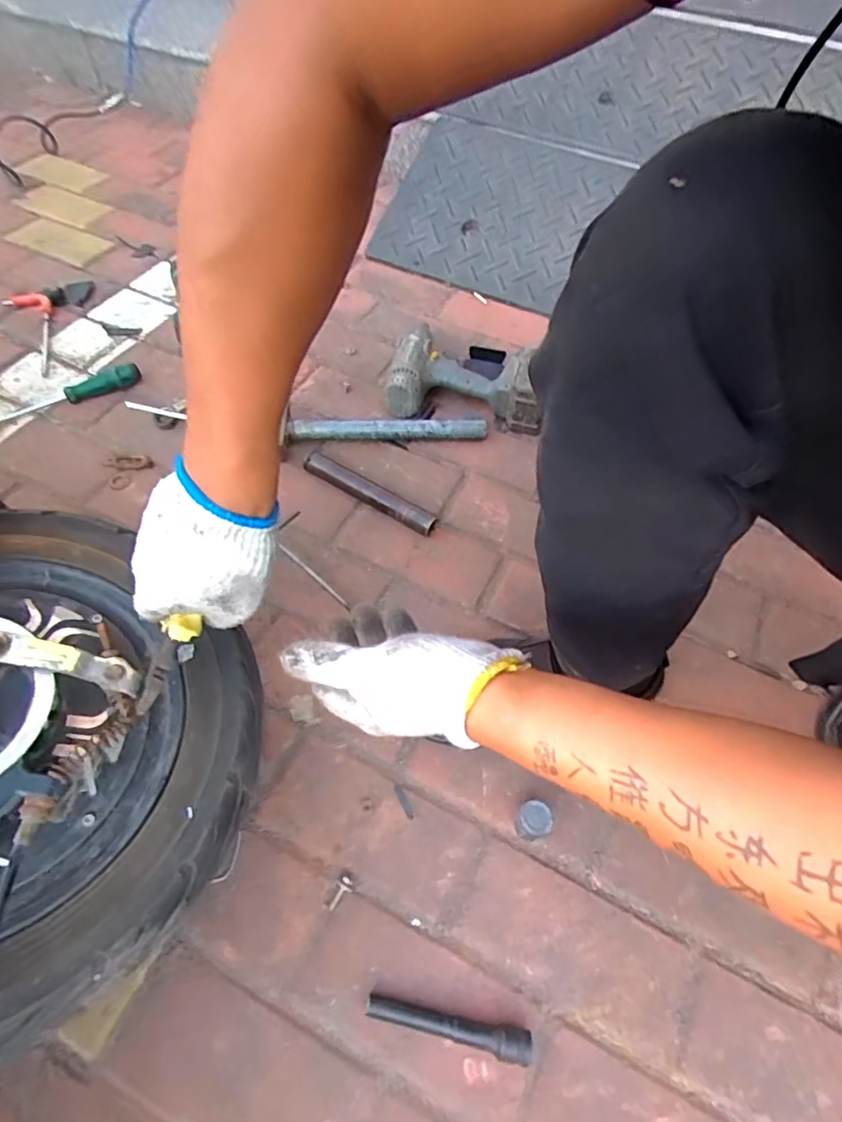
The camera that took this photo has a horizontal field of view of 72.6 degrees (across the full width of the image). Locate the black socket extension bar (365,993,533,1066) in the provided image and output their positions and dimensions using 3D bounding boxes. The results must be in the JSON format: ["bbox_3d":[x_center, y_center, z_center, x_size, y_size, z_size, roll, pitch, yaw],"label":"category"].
[{"bbox_3d":[0.020,0.358,0.444,0.127,0.021,0.019,12,57,5],"label":"black socket extension bar"}]

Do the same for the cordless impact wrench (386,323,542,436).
[{"bbox_3d":[0.069,-0.274,0.834,0.218,0.073,0.151,9,57,3],"label":"cordless impact wrench"}]

